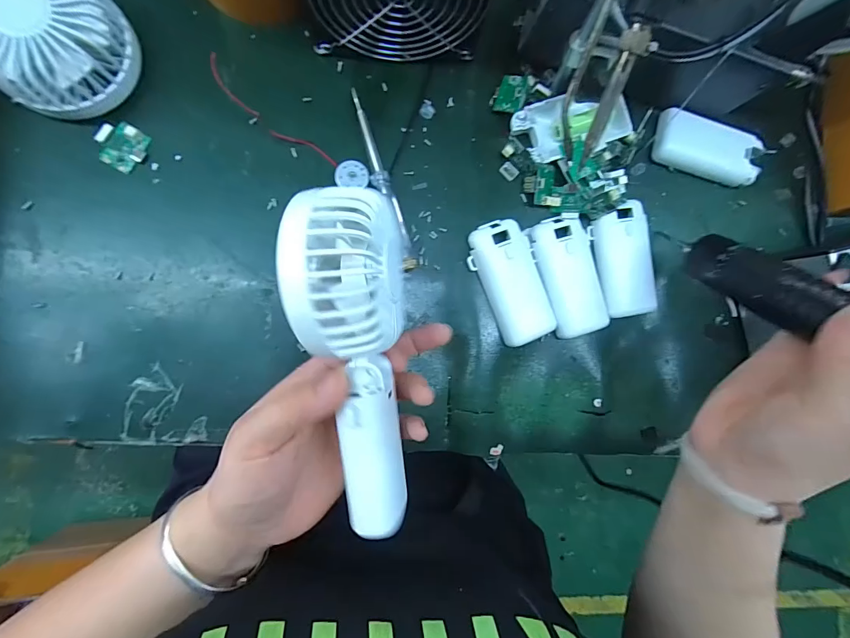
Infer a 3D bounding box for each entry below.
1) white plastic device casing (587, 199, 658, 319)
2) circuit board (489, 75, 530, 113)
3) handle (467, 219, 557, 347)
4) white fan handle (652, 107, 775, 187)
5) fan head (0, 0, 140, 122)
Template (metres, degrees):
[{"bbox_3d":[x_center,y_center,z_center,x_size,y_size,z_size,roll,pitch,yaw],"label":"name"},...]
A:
[{"bbox_3d":[0.162,-0.047,0.318,0.043,0.011,0.087,-12,90,-8],"label":"white plastic device casing"},{"bbox_3d":[0.066,-0.176,0.307,0.025,0.004,0.031,20,88,25],"label":"circuit board"},{"bbox_3d":[0.067,-0.029,0.305,0.048,0.019,0.094,-26,92,-8],"label":"handle"},{"bbox_3d":[0.239,-0.141,0.328,0.097,0.021,0.038,14,87,-7],"label":"white fan handle"},{"bbox_3d":[-0.235,-0.178,0.249,0.081,0.045,0.084,0,89,-8],"label":"fan head"}]

